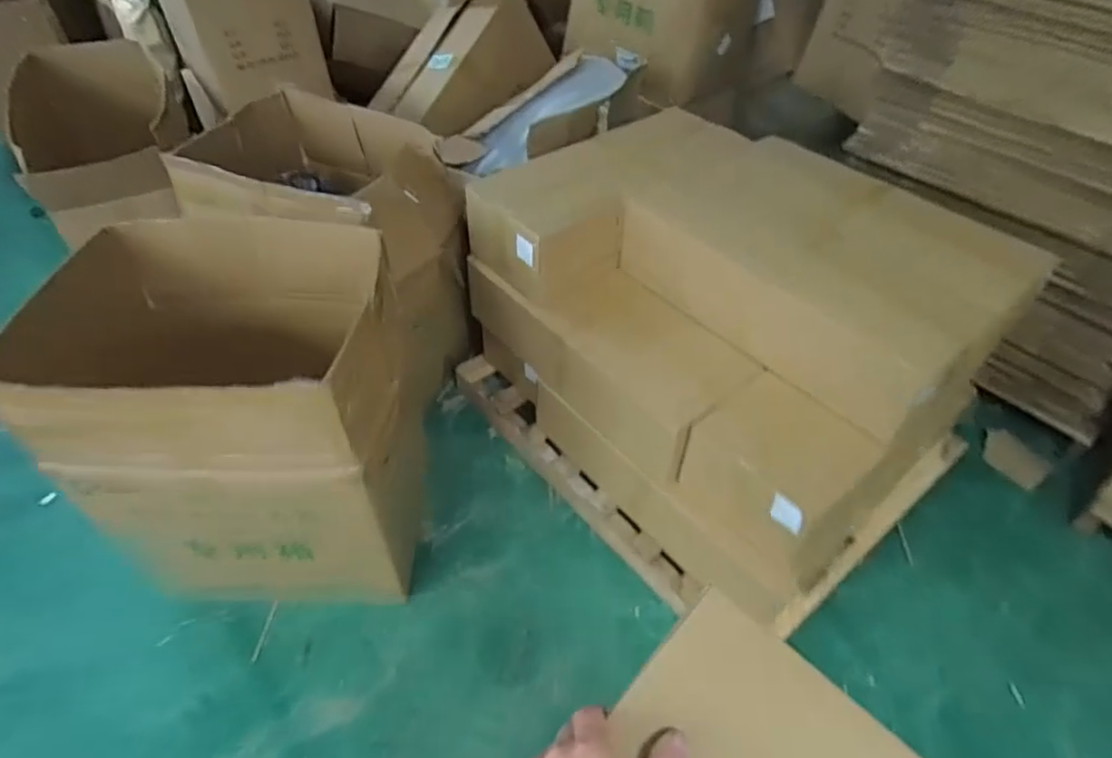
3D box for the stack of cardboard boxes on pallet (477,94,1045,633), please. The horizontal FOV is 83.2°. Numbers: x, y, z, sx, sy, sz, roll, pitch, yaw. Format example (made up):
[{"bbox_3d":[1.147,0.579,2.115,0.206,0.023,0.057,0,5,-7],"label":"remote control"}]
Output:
[{"bbox_3d":[0.412,-0.167,1.644,0.833,0.647,1.128,-29,53,-26],"label":"stack of cardboard boxes on pallet"}]

